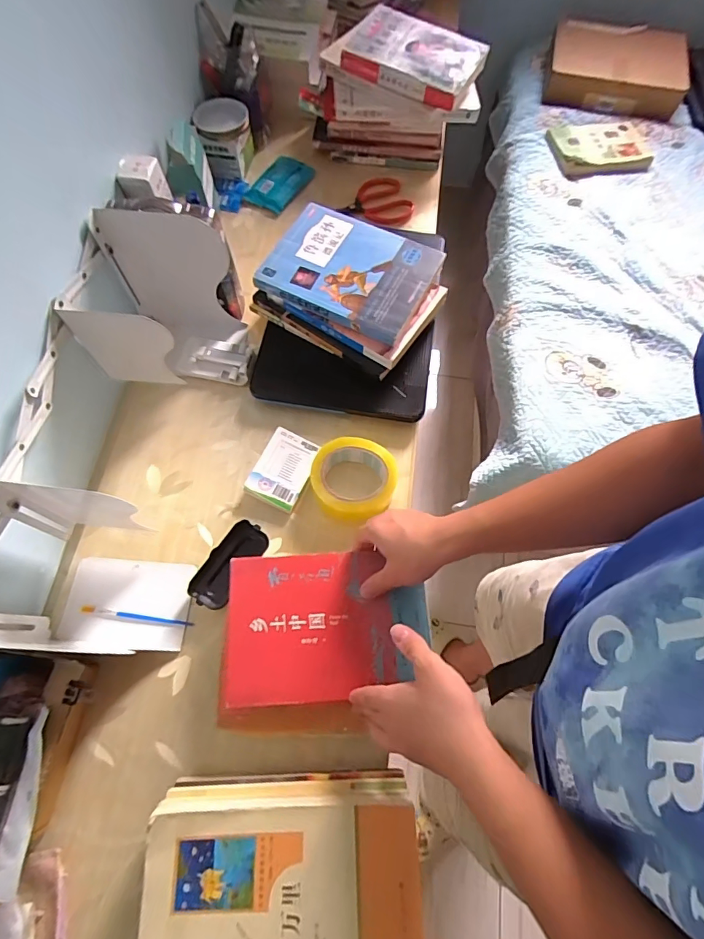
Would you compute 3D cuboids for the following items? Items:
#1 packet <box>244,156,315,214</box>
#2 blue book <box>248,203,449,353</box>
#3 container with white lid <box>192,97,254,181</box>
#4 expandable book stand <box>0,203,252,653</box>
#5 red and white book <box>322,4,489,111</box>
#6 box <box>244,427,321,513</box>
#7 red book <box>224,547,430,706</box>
[{"bbox_3d":[-0.136,-0.531,0.824,0.084,0.021,0.119,25,70,9],"label":"packet"},{"bbox_3d":[-0.004,-0.284,0.640,0.222,0.029,0.173,28,70,10],"label":"blue book"},{"bbox_3d":[-0.231,-0.598,0.815,0.100,0.092,0.084,-13,69,-6],"label":"container with white lid"},{"bbox_3d":[-0.259,-0.047,0.546,0.178,0.195,0.493,3,68,0],"label":"expandable book stand"},{"bbox_3d":[0.088,-0.708,0.764,0.256,0.044,0.145,29,70,10],"label":"red and white book"},{"bbox_3d":[-0.092,-0.002,0.610,0.074,0.017,0.101,25,70,9],"label":"box"},{"bbox_3d":[-0.028,0.165,0.482,0.212,0.012,0.149,-2,68,-2],"label":"red book"}]

